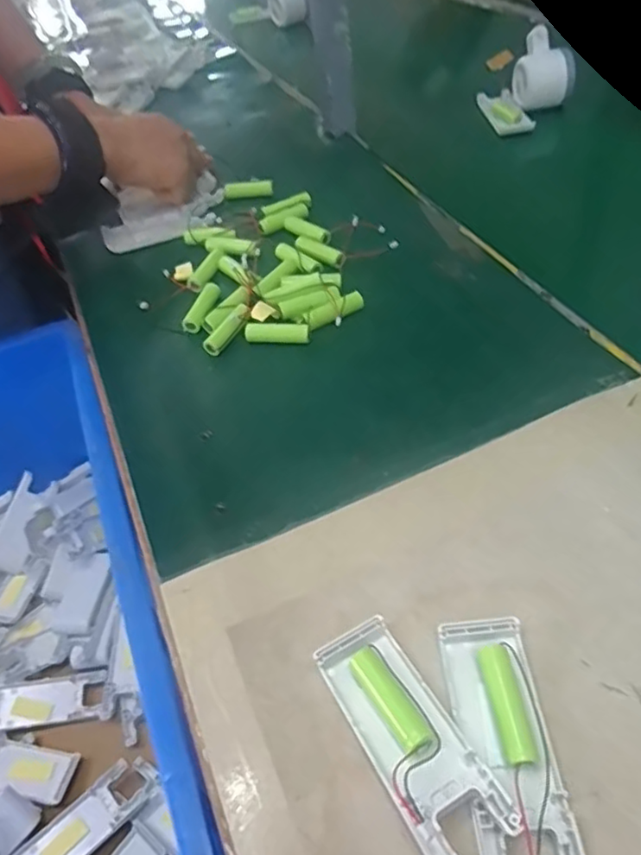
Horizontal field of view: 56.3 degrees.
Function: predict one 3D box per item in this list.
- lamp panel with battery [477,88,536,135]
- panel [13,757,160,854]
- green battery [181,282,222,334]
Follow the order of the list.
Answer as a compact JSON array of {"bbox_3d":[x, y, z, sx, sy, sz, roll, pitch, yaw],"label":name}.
[{"bbox_3d":[0.214,-0.370,0.701,0.037,0.020,0.103,-10,47,1],"label":"lamp panel with battery"},{"bbox_3d":[-0.182,0.308,0.465,0.114,0.010,0.040,-38,53,-23],"label":"panel"},{"bbox_3d":[-0.094,-0.097,0.481,0.017,0.011,0.053,4,49,13],"label":"green battery"}]

